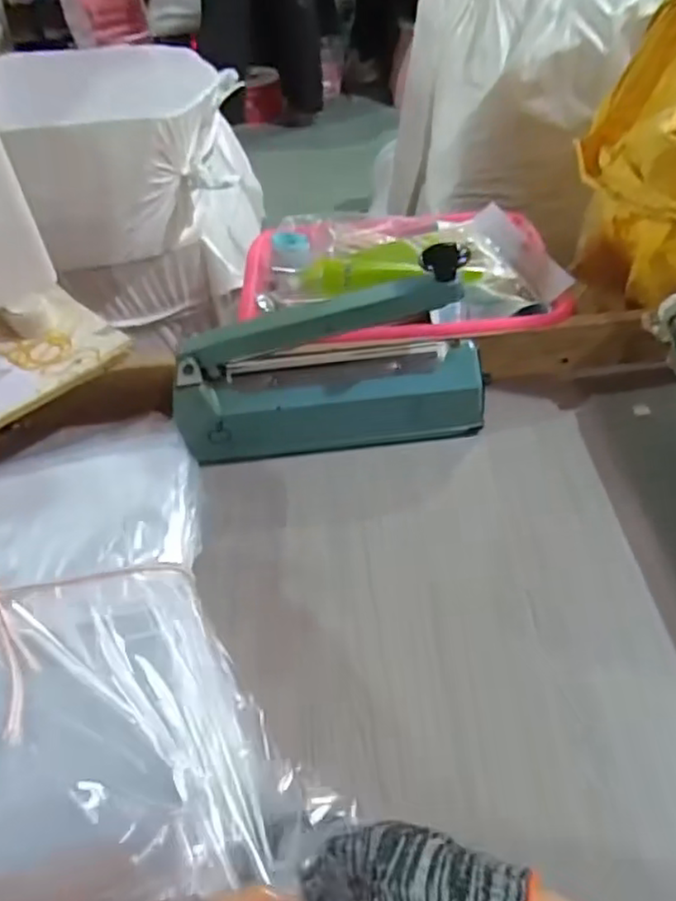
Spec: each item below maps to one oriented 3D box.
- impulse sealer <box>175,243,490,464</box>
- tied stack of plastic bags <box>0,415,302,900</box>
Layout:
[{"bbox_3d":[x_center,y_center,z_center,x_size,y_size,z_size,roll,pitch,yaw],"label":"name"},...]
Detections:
[{"bbox_3d":[-0.007,-0.082,0.629,0.288,0.170,0.066,-7,46,-3],"label":"impulse sealer"},{"bbox_3d":[-0.215,0.127,0.515,0.260,0.059,0.435,-11,46,-8],"label":"tied stack of plastic bags"}]

